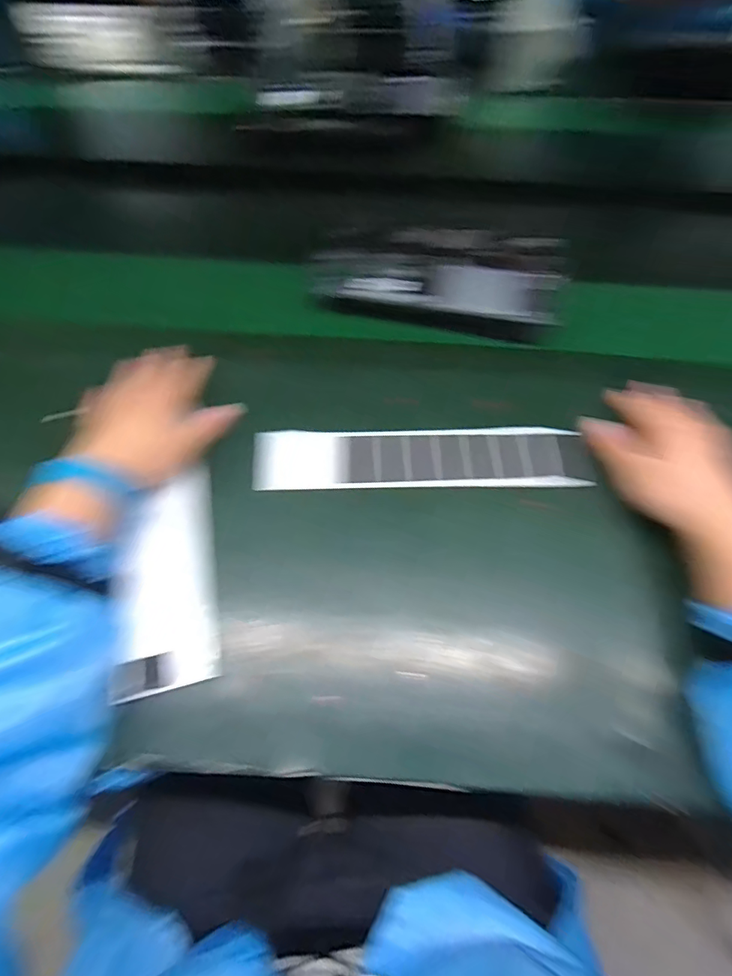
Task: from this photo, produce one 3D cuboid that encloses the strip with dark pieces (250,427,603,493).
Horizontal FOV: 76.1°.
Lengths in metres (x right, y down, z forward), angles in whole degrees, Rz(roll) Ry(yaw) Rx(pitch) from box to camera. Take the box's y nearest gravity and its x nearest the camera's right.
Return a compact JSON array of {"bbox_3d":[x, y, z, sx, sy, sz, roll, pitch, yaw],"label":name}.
[{"bbox_3d":[0.050,-0.028,0.419,0.288,0.012,0.067,0,61,-2],"label":"strip with dark pieces"}]

